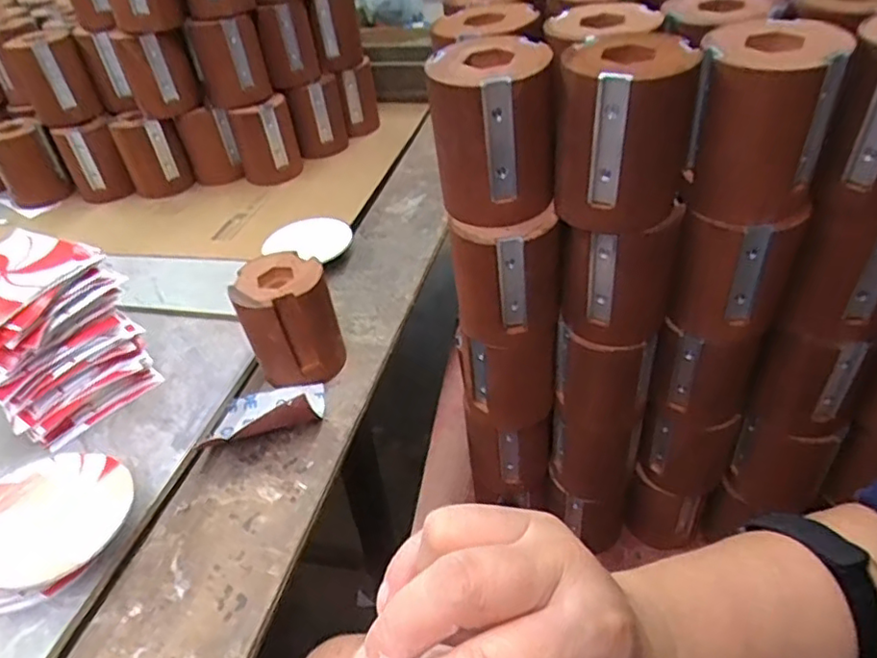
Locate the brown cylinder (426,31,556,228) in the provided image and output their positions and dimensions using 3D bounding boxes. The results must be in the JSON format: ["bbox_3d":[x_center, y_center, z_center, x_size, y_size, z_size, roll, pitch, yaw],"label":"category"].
[{"bbox_3d":[0.035,-0.132,0.415,0.076,0.100,0.072,-3,41,4],"label":"brown cylinder"}]

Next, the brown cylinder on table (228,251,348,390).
[{"bbox_3d":[-0.130,-0.006,0.546,0.078,0.099,0.076,-18,42,-13],"label":"brown cylinder on table"}]

